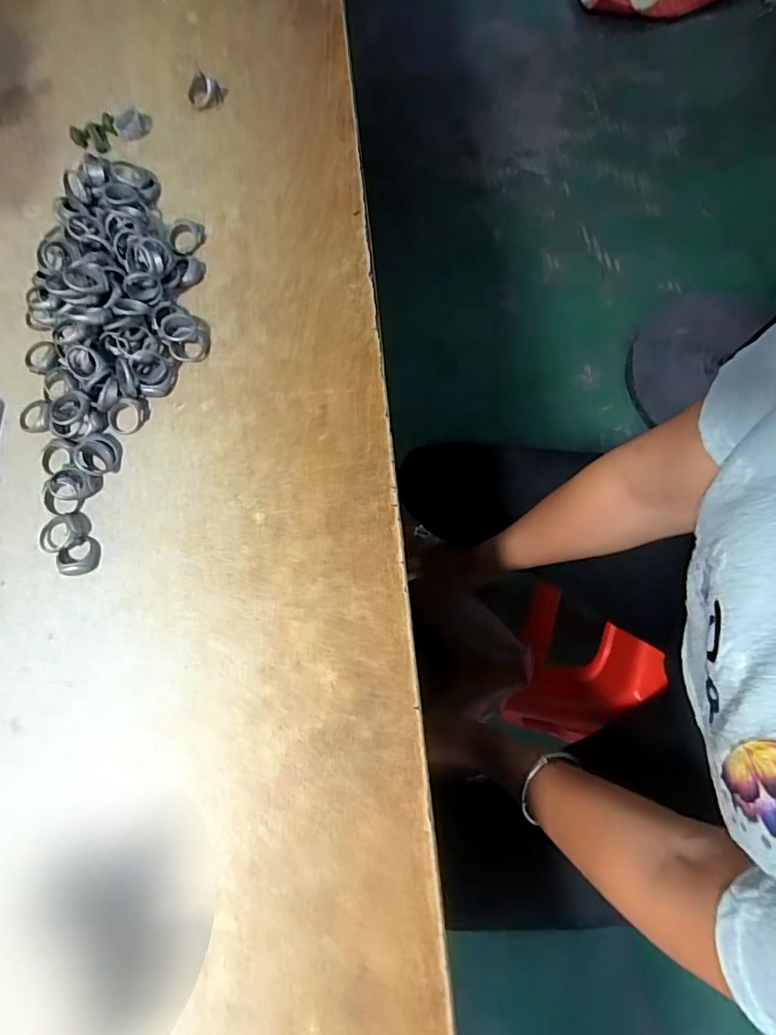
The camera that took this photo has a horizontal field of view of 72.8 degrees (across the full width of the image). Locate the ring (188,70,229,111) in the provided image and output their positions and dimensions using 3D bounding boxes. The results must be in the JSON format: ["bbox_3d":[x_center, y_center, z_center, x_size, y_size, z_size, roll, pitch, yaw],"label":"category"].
[{"bbox_3d":[-0.138,-0.324,0.401,0.028,0.015,0.023,-22,75,-5],"label":"ring"}]

